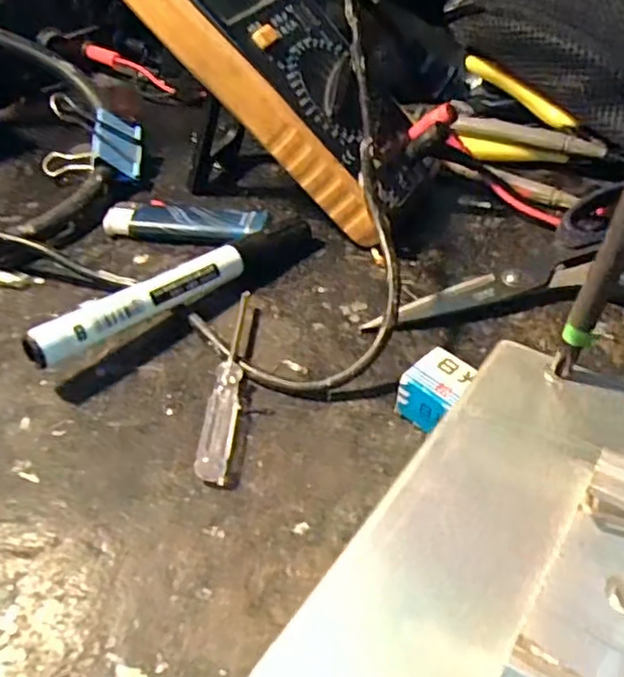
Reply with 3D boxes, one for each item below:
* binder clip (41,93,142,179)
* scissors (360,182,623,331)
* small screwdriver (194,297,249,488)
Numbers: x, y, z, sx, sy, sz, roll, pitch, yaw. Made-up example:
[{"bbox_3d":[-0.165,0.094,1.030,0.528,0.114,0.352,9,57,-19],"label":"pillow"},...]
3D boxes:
[{"bbox_3d":[-0.125,-0.108,0.357,0.054,0.039,0.045,-5,42,-6],"label":"binder clip"},{"bbox_3d":[0.107,-0.038,0.291,0.173,0.022,0.081,-8,43,-9],"label":"scissors"},{"bbox_3d":[-0.032,0.014,0.243,0.010,0.009,0.090,1,42,1],"label":"small screwdriver"}]

